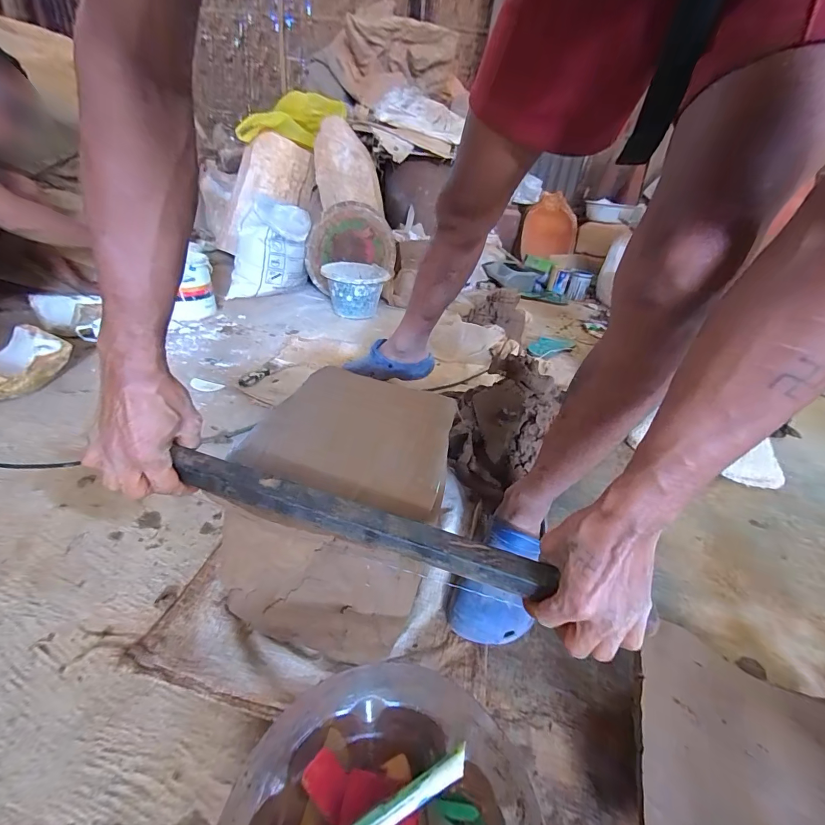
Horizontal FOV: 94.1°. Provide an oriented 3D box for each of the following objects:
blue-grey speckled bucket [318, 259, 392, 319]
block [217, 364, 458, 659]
[{"bbox_3d":[-0.222,-0.476,1.490,0.244,0.161,0.231,-3,34,-15],"label":"blue-grey speckled bucket"},{"bbox_3d":[-0.091,0.127,0.568,0.243,0.215,0.336,12,33,7],"label":"block"}]

